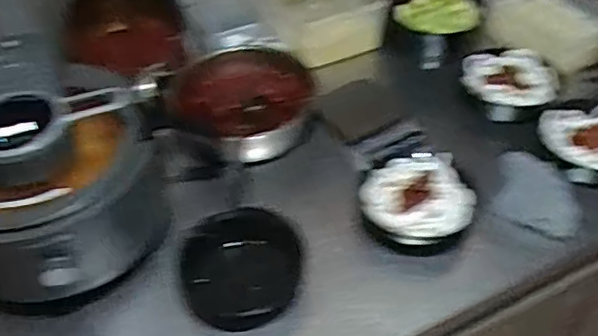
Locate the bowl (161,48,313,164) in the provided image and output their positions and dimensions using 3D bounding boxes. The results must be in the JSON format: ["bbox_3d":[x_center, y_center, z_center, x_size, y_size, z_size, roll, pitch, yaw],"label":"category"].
[{"bbox_3d":[-0.080,-0.116,1.015,0.227,0.083,0.222,-1,44,1],"label":"bowl"}]

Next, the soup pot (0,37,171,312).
[{"bbox_3d":[-0.349,0.010,0.798,0.280,0.229,0.294,-1,44,1],"label":"soup pot"}]

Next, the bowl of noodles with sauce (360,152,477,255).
[{"bbox_3d":[0.170,0.045,0.874,0.154,0.062,0.132,8,45,11],"label":"bowl of noodles with sauce"}]

